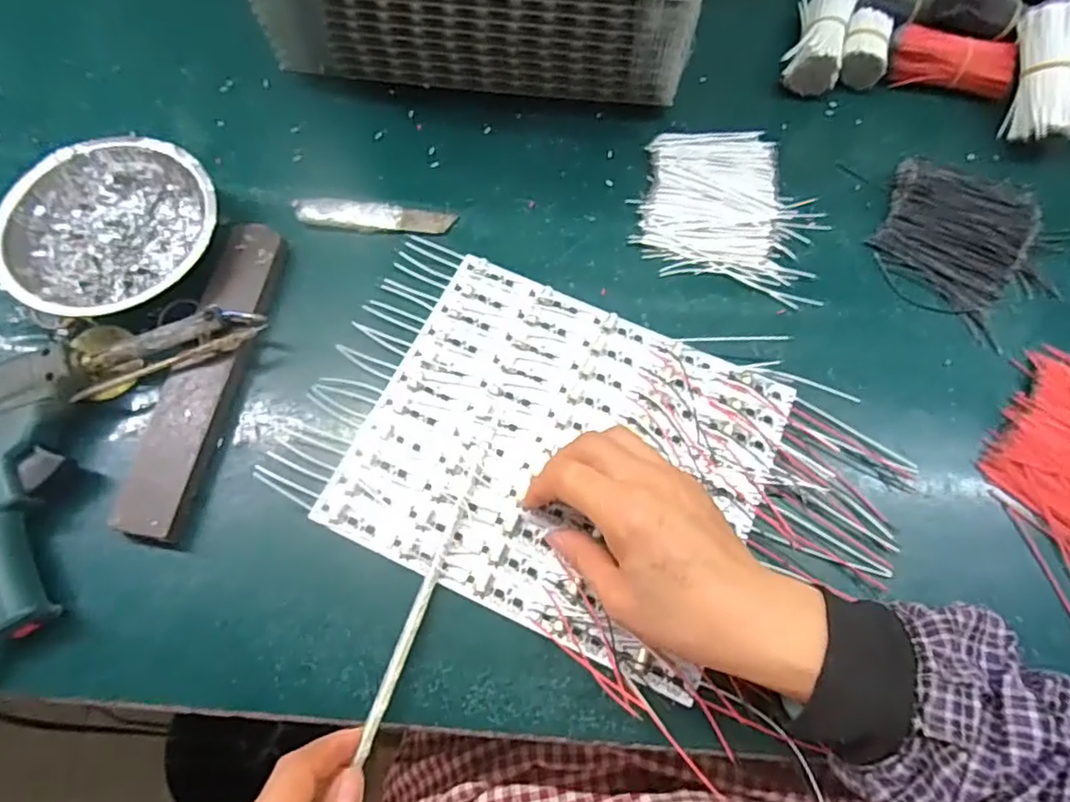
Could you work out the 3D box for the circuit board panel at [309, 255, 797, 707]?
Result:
[{"bbox_3d":[0.017,0.029,0.368,0.225,0.009,0.193,24,70,7],"label":"circuit board panel"}]

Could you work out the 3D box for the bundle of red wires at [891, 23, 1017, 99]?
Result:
[{"bbox_3d":[0.318,-0.259,0.478,0.089,0.038,0.030,12,69,2],"label":"bundle of red wires"}]

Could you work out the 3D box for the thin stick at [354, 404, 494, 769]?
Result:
[{"bbox_3d":[-0.056,0.093,0.341,0.011,0.007,0.187,18,69,5],"label":"thin stick"}]

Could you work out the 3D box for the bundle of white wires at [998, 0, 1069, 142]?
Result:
[{"bbox_3d":[0.371,-0.234,0.447,0.039,0.030,0.094,2,93,-1],"label":"bundle of white wires"}]

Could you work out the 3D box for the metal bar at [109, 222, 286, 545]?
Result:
[{"bbox_3d":[-0.197,-0.018,0.375,0.038,0.016,0.201,9,69,2],"label":"metal bar"}]

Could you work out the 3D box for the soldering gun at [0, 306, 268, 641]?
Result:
[{"bbox_3d":[-0.273,0.021,0.353,0.119,0.031,0.225,27,70,8],"label":"soldering gun"}]

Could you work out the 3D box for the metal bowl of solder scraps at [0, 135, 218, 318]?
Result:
[{"bbox_3d":[-0.266,-0.110,0.399,0.123,0.042,0.112,1,69,-2],"label":"metal bowl of solder scraps"}]

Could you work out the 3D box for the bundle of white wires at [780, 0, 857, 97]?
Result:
[{"bbox_3d":[0.221,-0.284,0.485,0.041,0.035,0.090,16,69,4],"label":"bundle of white wires"}]

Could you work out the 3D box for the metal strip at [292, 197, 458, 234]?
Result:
[{"bbox_3d":[-0.111,-0.127,0.428,0.107,0.007,0.025,5,69,0],"label":"metal strip"}]

